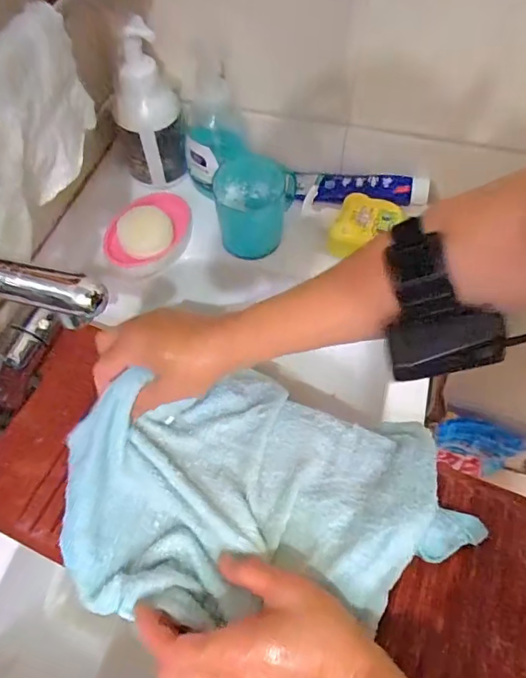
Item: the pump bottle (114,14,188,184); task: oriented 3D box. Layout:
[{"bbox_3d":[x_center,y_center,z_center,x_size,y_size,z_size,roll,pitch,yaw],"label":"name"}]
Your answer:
[{"bbox_3d":[-0.139,-0.276,0.563,0.075,0.180,0.057,-8,58,-4],"label":"pump bottle"}]

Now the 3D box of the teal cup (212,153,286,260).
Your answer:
[{"bbox_3d":[-0.014,-0.158,0.566,0.081,0.075,0.090,-7,58,-3],"label":"teal cup"}]

